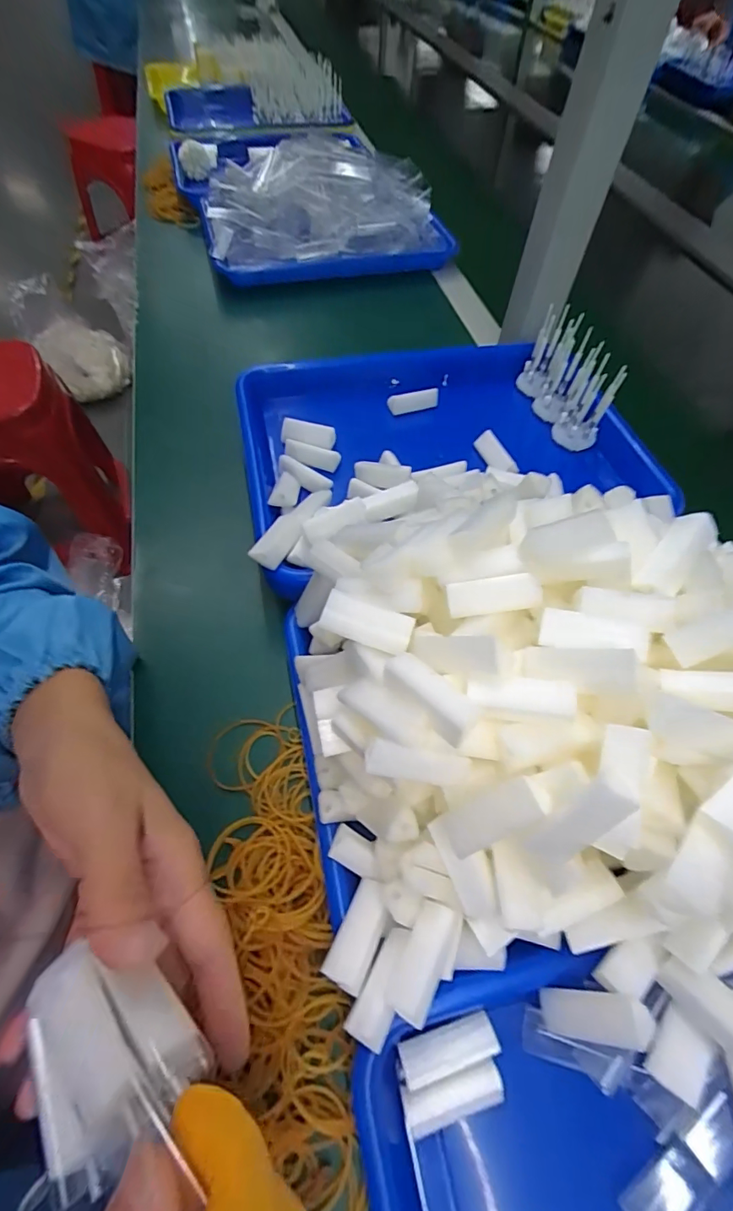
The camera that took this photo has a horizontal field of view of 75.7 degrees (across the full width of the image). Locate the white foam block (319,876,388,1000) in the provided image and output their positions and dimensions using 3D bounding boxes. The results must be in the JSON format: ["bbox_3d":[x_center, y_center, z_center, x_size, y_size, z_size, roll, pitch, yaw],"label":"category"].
[{"bbox_3d":[-0.003,0.166,0.238,0.019,0.017,0.045,10,47,21],"label":"white foam block"}]

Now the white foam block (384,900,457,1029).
[{"bbox_3d":[0.026,0.167,0.225,0.018,0.020,0.046,24,61,11],"label":"white foam block"}]

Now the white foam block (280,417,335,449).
[{"bbox_3d":[-0.051,-0.152,0.415,0.048,0.019,0.008,13,59,4],"label":"white foam block"}]

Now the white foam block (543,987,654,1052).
[{"bbox_3d":[0.102,0.186,0.214,0.011,0.048,0.018,22,51,-36],"label":"white foam block"}]

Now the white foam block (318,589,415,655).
[{"bbox_3d":[0.000,0.008,0.234,0.044,0.010,0.020,18,60,7],"label":"white foam block"}]

